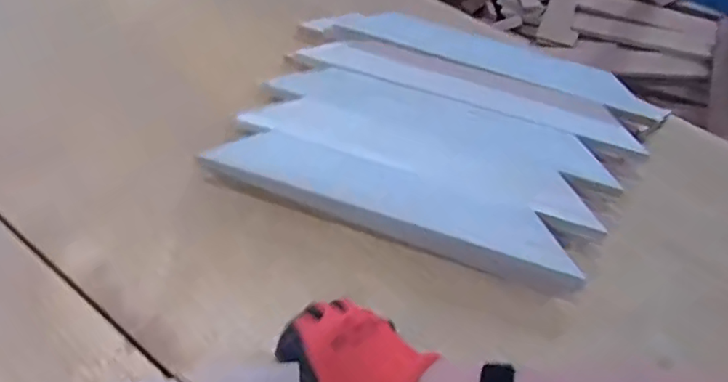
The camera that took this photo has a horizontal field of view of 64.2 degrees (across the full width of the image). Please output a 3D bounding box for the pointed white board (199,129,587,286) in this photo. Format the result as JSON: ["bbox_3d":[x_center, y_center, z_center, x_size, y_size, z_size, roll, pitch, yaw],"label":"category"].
[{"bbox_3d":[0.021,0.005,0.576,0.370,0.028,0.064,16,61,11],"label":"pointed white board"}]

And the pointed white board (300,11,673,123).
[{"bbox_3d":[0.146,-0.161,0.705,0.426,0.039,0.067,19,61,13],"label":"pointed white board"}]

